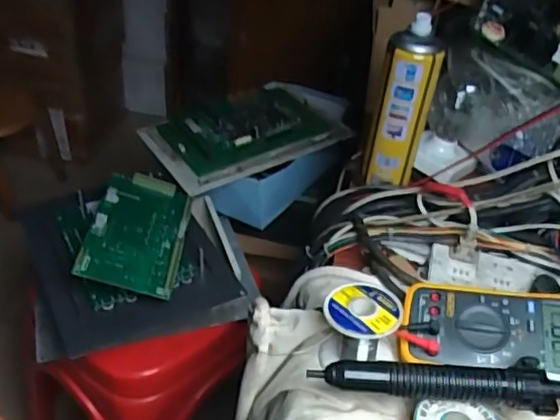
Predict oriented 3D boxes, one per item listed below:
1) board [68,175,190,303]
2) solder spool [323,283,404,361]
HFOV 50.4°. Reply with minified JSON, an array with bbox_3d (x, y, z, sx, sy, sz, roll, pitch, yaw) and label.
[{"bbox_3d":[-0.188,0.027,0.794,0.118,0.014,0.205,18,42,-12],"label":"board"},{"bbox_3d":[0.070,0.106,0.522,0.059,0.064,0.064,29,44,27],"label":"solder spool"}]

